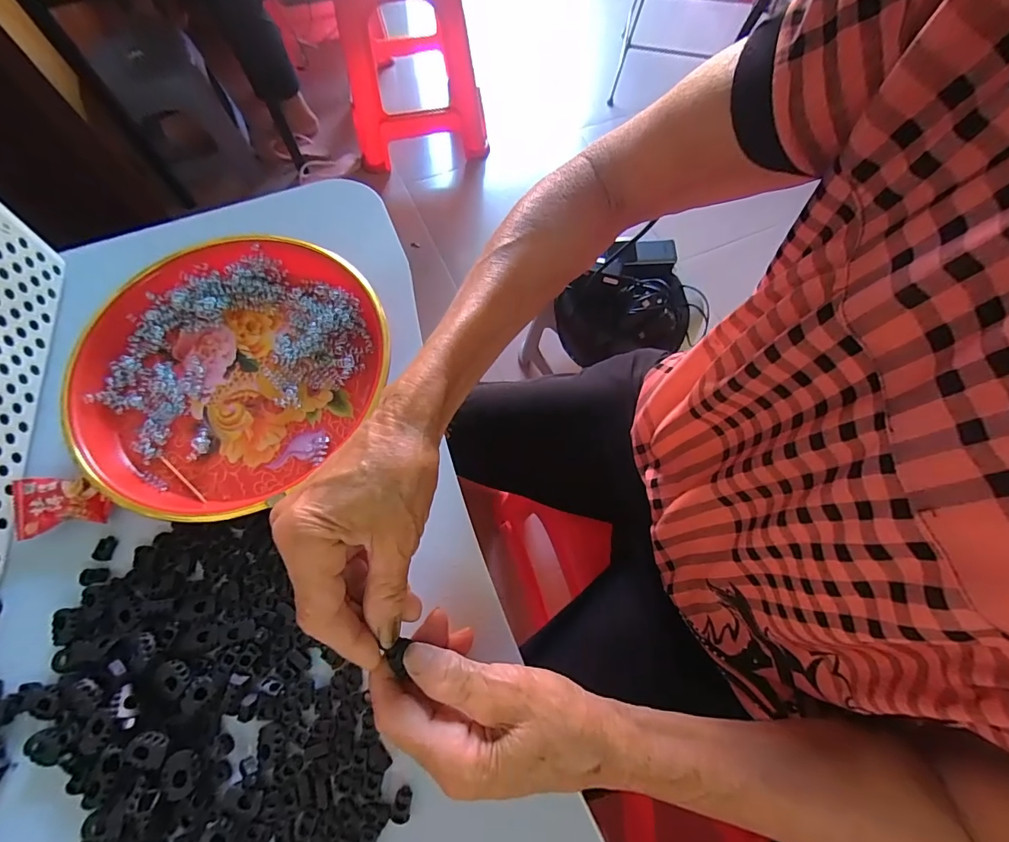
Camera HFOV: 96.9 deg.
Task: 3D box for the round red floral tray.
[{"bbox_3d":[-0.202,-0.042,0.332,0.197,0.029,0.213,0,68,0],"label":"round red floral tray"}]

